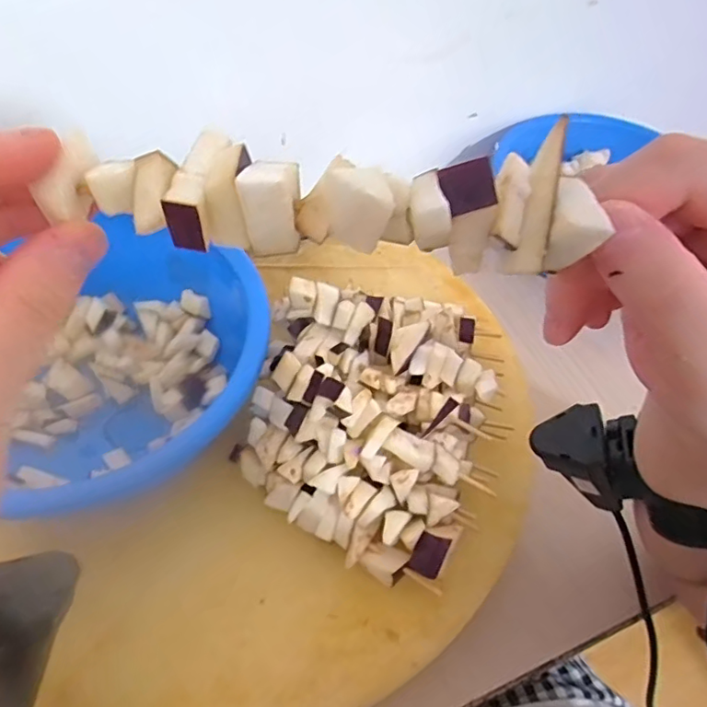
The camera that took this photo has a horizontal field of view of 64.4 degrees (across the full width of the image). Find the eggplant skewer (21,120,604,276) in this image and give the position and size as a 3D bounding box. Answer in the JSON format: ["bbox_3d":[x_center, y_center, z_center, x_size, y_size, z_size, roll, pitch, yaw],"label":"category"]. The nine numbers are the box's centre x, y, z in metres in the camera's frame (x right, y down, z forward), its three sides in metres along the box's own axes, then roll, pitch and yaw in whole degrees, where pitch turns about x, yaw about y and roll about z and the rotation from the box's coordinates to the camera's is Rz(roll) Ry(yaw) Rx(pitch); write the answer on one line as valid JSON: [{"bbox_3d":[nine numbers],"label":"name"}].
[{"bbox_3d":[-0.007,-0.037,0.139,0.127,0.025,0.024,3,53,-4],"label":"eggplant skewer"}]

